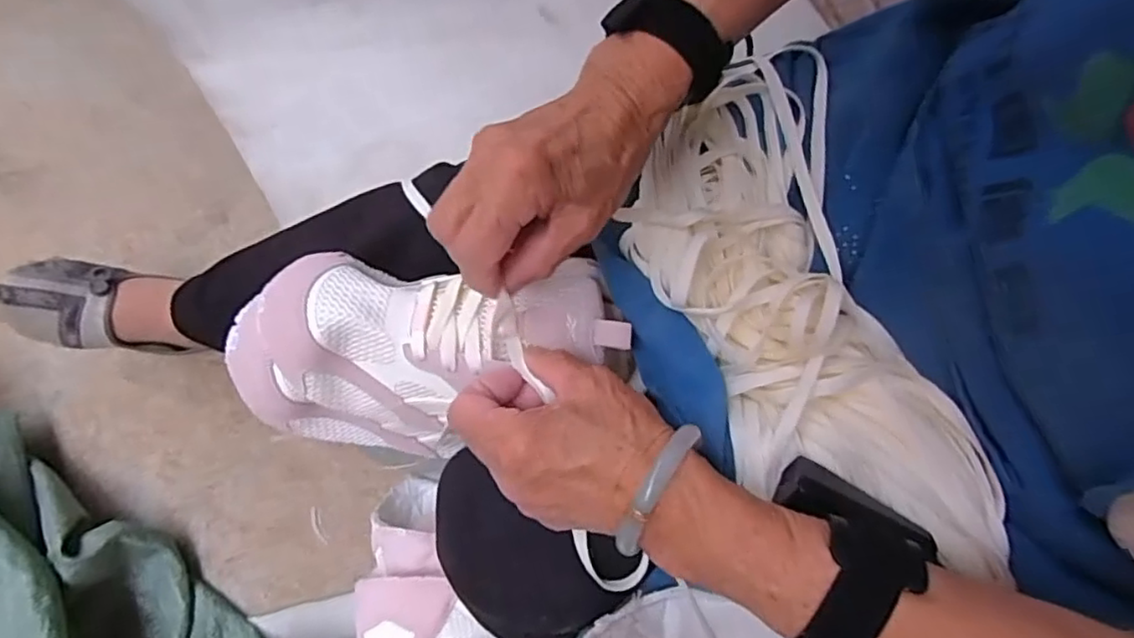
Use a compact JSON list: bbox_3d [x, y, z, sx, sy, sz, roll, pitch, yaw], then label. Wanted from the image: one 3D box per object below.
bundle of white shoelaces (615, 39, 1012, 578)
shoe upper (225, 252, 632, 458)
[{"bbox_3d":[0.118,-0.014,0.368,0.140,0.046,0.308,-10,74,-9],"label":"bundle of white shoelaces"},{"bbox_3d":[-0.083,0.013,0.391,0.222,0.096,0.110,-11,74,1],"label":"shoe upper"}]

